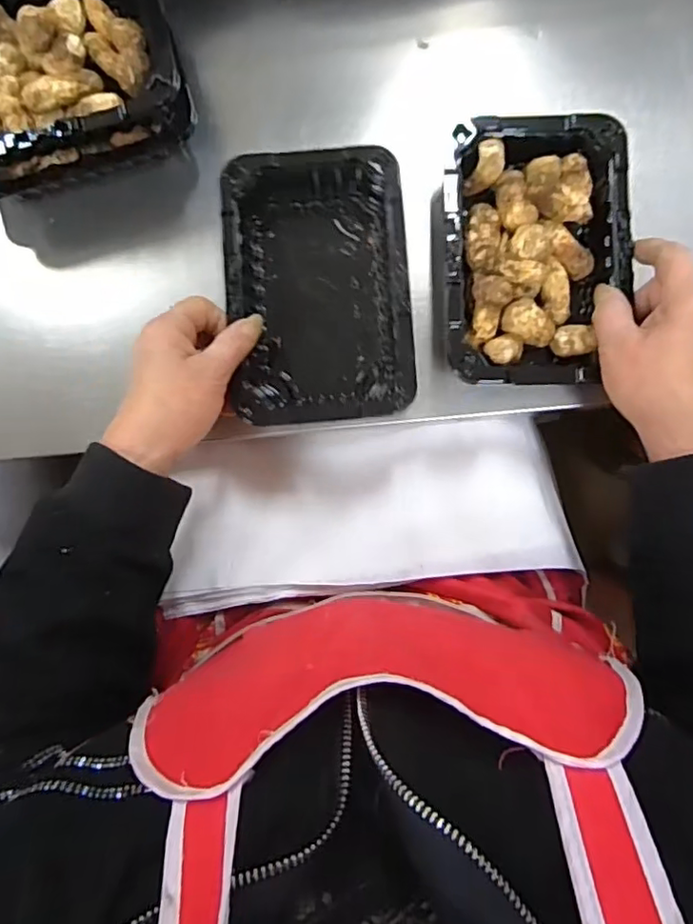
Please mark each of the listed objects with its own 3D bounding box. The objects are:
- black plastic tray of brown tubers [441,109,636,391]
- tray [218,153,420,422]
[{"bbox_3d":[0.133,-0.146,0.419,0.124,0.035,0.184,-1,88,1],"label":"black plastic tray of brown tubers"},{"bbox_3d":[-0.020,-0.123,0.429,0.126,0.048,0.180,-2,88,1],"label":"tray"}]

